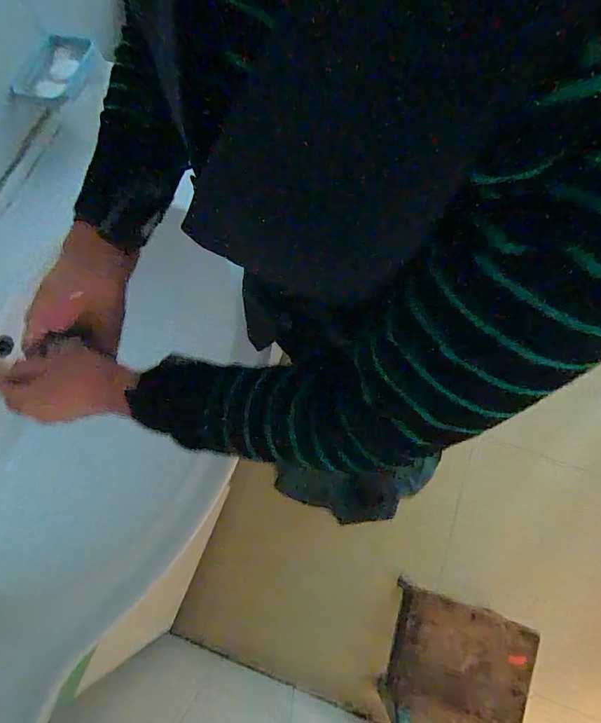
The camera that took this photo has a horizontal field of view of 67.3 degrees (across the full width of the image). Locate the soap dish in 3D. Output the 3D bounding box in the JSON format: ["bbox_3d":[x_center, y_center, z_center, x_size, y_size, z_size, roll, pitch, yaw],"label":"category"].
[{"bbox_3d":[-0.366,-0.436,0.674,0.050,0.051,0.122,33,76,12],"label":"soap dish"}]

